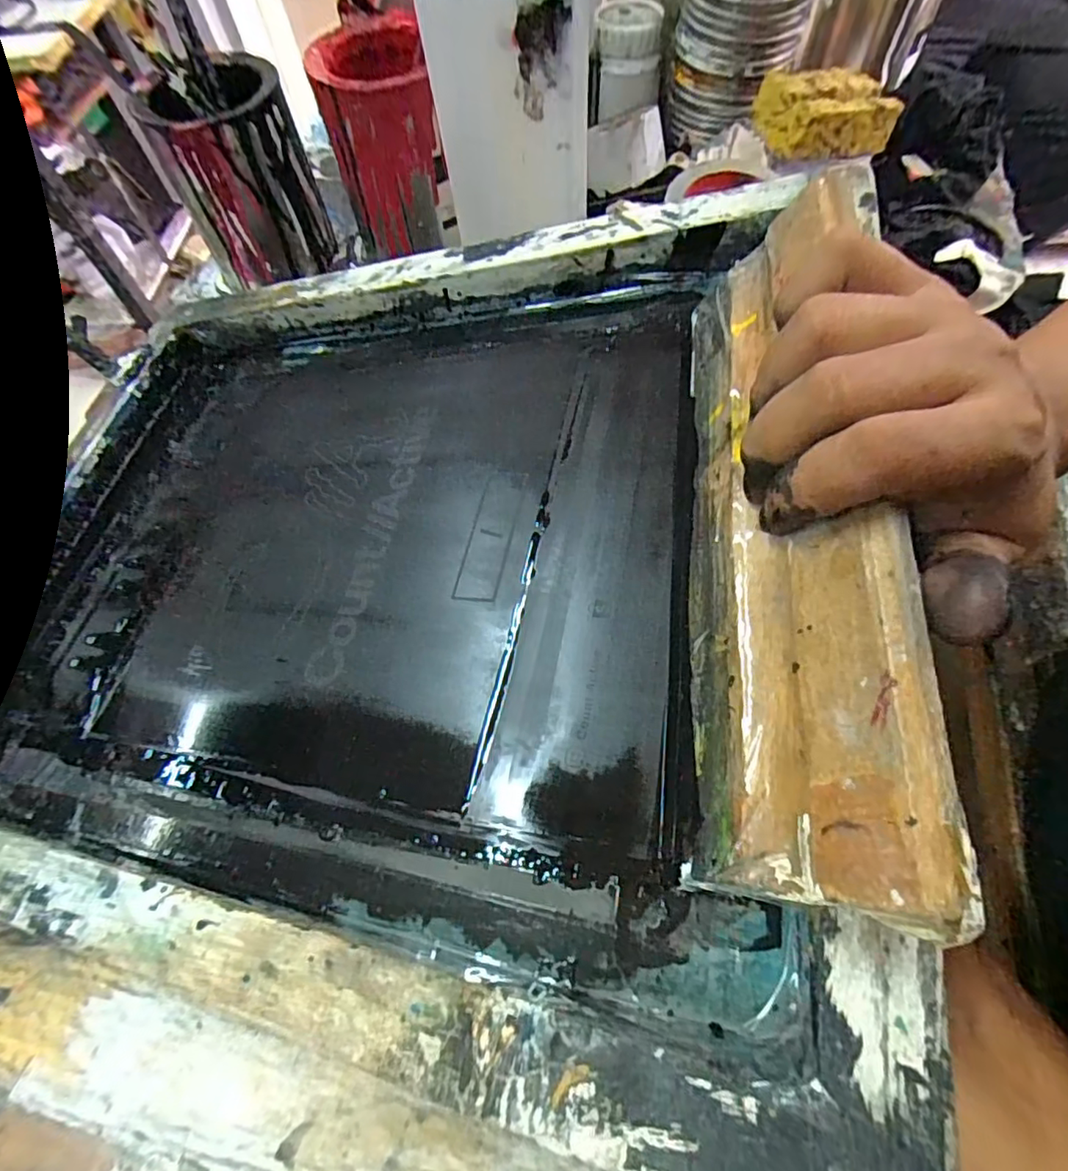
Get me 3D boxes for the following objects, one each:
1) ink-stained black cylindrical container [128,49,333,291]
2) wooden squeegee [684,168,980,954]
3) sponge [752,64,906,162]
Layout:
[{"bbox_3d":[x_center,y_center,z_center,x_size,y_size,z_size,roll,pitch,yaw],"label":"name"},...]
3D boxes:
[{"bbox_3d":[-0.236,-0.334,0.470,0.100,0.125,0.097,-31,66,-12],"label":"ink-stained black cylindrical container"},{"bbox_3d":[0.095,-0.031,0.198,0.032,0.078,0.253,21,62,-22],"label":"wooden squeegee"},{"bbox_3d":[0.238,-0.388,0.465,0.101,0.038,0.067,-17,64,-5],"label":"sponge"}]

